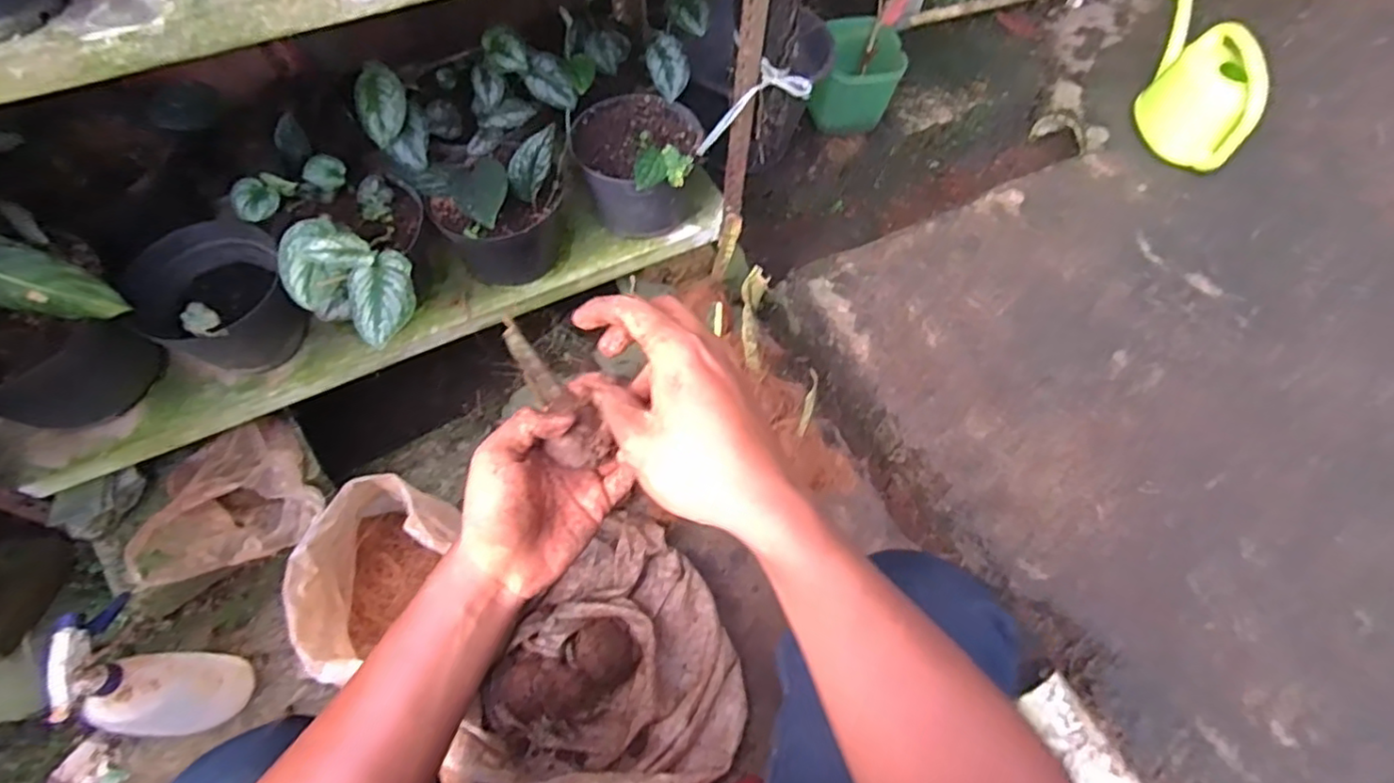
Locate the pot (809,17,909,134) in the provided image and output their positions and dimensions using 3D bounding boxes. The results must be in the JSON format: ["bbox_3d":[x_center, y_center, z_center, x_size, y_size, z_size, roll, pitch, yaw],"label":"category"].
[{"bbox_3d":[0.331,-0.641,1.320,0.159,0.155,0.197,16,64,7],"label":"pot"}]

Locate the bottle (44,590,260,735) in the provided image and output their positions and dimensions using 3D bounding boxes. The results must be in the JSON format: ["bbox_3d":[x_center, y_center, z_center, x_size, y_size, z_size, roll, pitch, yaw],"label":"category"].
[{"bbox_3d":[-0.574,0.301,0.695,0.058,0.234,0.122,13,64,5],"label":"bottle"}]

